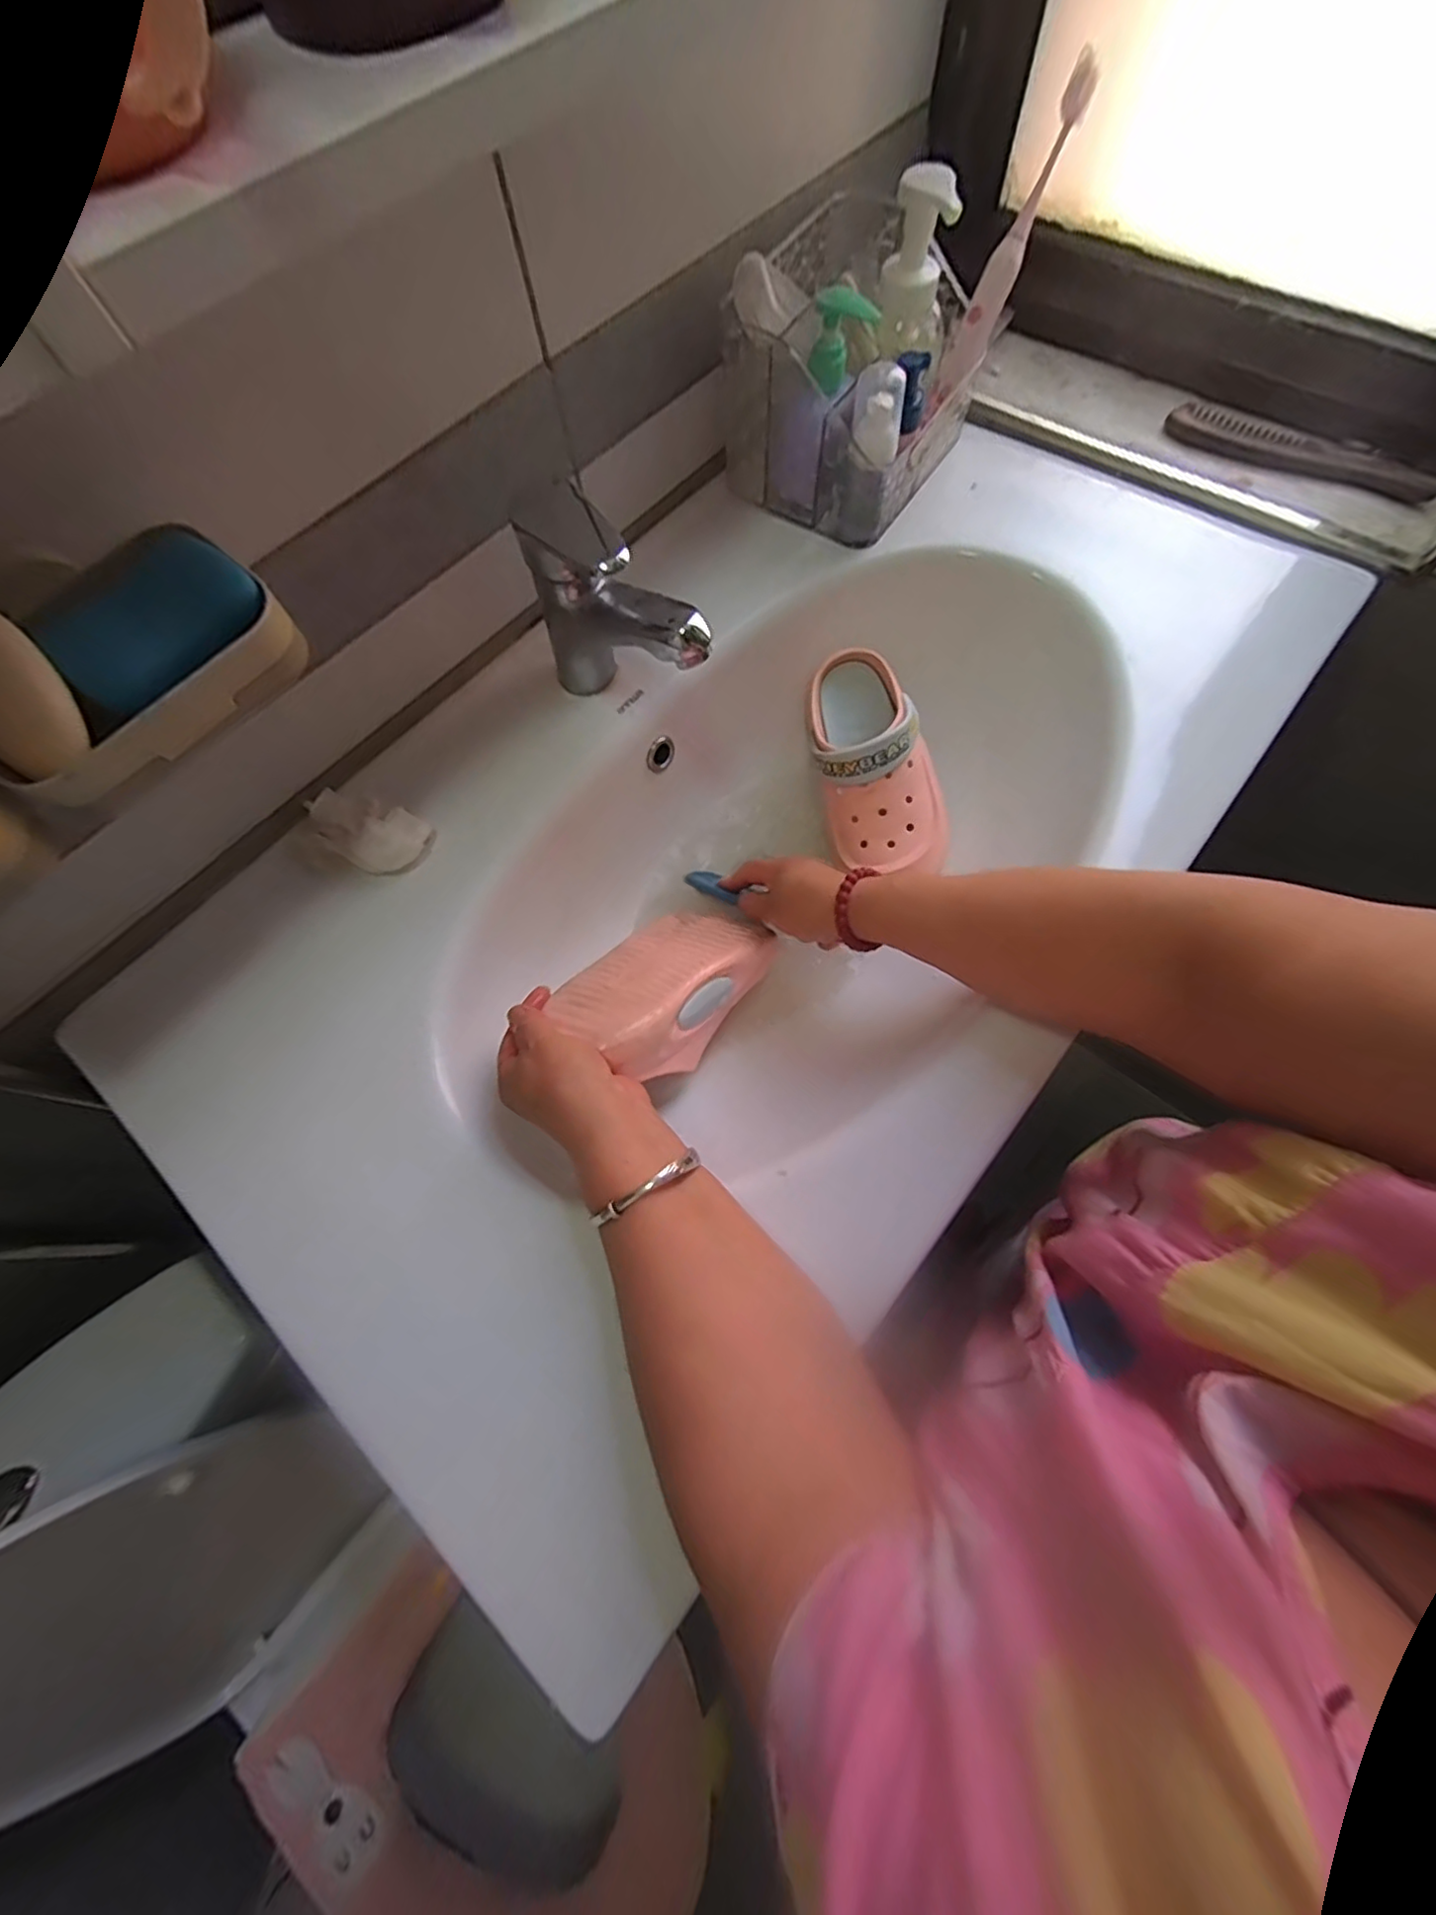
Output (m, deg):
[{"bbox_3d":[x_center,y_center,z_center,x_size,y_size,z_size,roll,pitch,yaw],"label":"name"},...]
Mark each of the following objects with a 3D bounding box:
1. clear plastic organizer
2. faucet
[{"bbox_3d":[0.110,-0.466,0.485,0.151,0.121,0.193,27,72,13],"label":"clear plastic organizer"},{"bbox_3d":[-0.060,-0.210,0.407,0.127,0.133,0.047,39,75,16],"label":"faucet"}]

